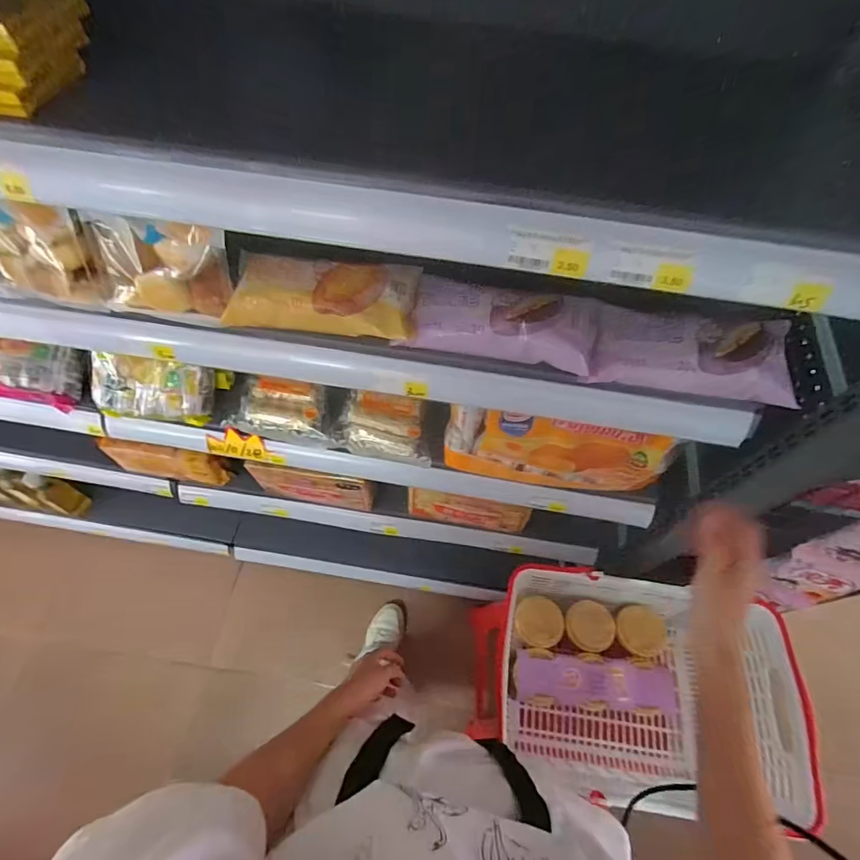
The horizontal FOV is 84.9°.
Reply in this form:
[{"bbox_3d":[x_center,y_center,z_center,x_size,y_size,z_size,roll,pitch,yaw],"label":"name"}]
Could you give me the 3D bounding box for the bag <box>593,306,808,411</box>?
[{"bbox_3d":[0.268,-0.081,0.477,0.193,0.045,0.078,8,60,2],"label":"bag"}]

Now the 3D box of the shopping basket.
[{"bbox_3d":[0.316,0.402,0.751,0.417,0.245,0.292,4,60,0],"label":"shopping basket"}]

